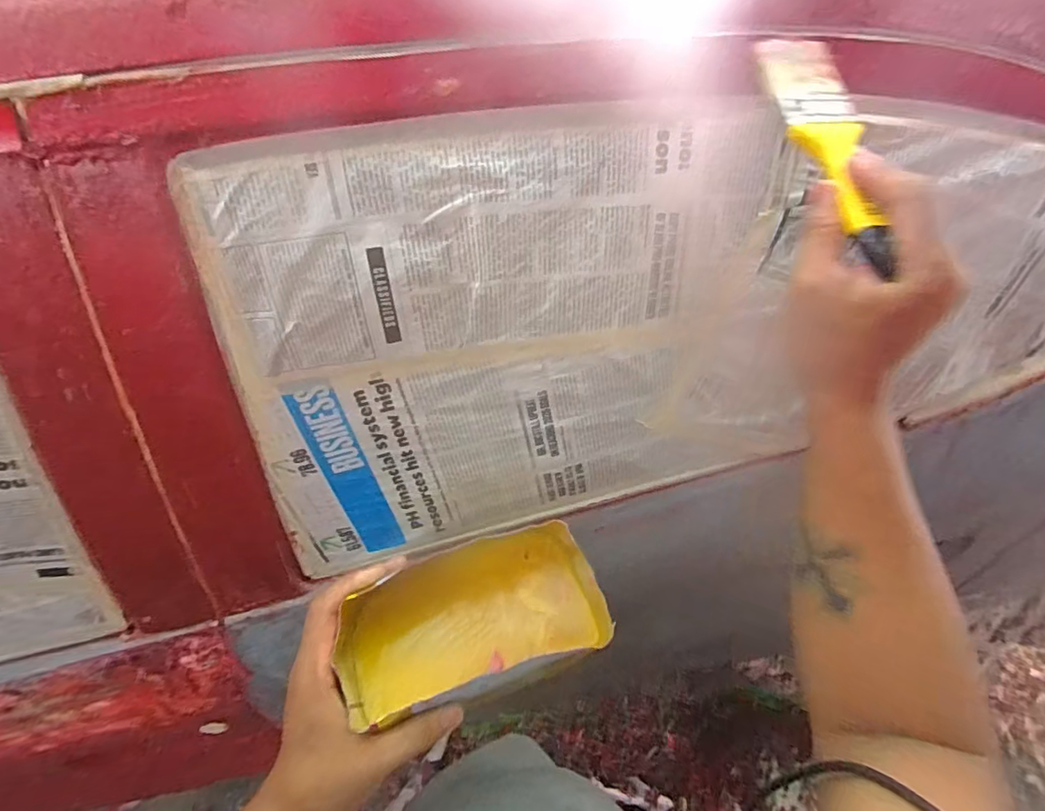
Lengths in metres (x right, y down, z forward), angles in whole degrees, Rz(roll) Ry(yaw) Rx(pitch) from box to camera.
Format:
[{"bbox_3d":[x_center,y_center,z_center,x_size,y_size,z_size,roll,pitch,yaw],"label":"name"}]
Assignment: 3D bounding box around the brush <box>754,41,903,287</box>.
[{"bbox_3d":[0.186,-0.156,0.324,0.057,0.018,0.178,-3,65,1],"label":"brush"}]

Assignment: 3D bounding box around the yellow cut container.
[{"bbox_3d":[-0.038,0.153,0.397,0.189,0.049,0.113,-18,54,-10],"label":"yellow cut container"}]

